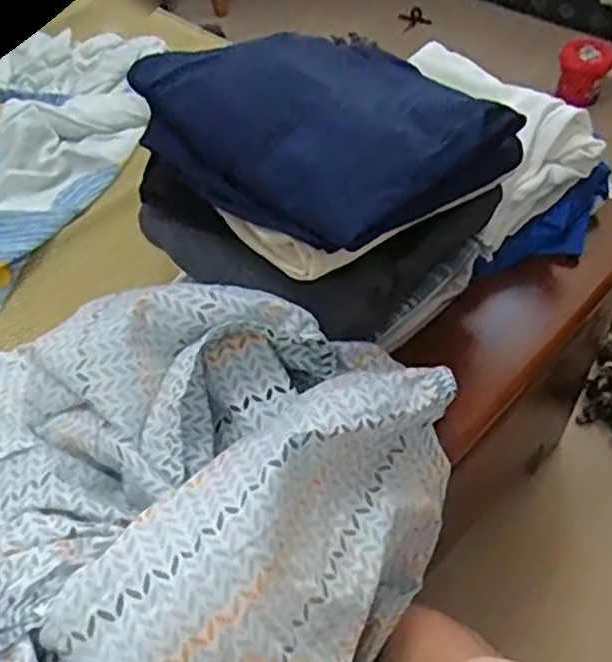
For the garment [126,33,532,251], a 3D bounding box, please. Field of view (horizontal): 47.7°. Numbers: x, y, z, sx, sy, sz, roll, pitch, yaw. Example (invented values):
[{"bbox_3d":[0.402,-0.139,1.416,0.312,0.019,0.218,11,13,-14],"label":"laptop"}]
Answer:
[{"bbox_3d":[0.022,-0.191,0.615,0.273,0.079,0.254,-35,56,-24],"label":"garment"}]

